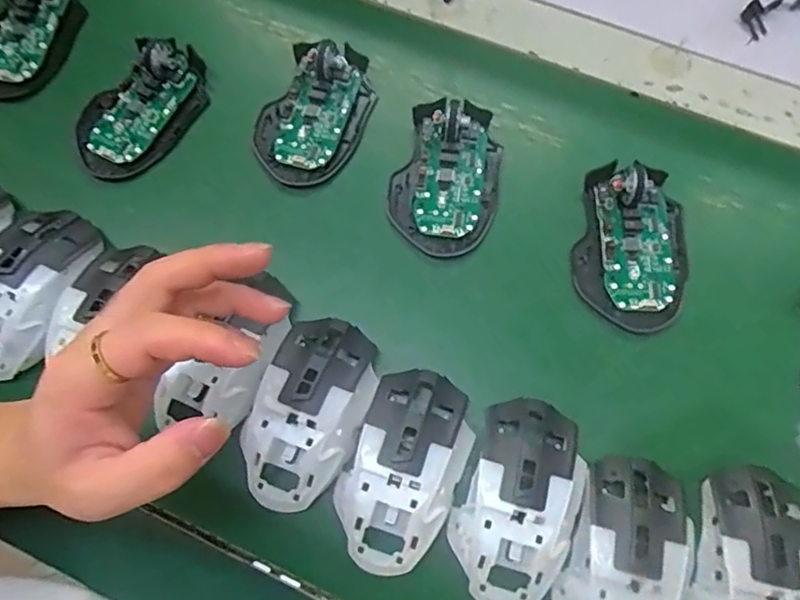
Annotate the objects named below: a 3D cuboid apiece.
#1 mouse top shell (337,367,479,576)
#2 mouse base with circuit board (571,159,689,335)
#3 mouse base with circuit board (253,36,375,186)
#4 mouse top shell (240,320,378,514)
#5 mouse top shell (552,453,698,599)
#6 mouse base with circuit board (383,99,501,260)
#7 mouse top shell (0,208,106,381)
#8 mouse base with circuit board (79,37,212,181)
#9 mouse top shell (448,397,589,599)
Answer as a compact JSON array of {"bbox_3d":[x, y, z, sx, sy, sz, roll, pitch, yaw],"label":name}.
[{"bbox_3d":[0.004,0.099,0.343,0.063,0.029,0.117,19,76,6],"label":"mouse top shell"},{"bbox_3d":[0.159,-0.038,0.399,0.073,0.030,0.112,13,75,4],"label":"mouse base with circuit board"},{"bbox_3d":[-0.062,-0.144,0.431,0.073,0.029,0.118,23,76,7],"label":"mouse base with circuit board"},{"bbox_3d":[-0.055,0.067,0.352,0.060,0.029,0.114,23,76,7],"label":"mouse top shell"},{"bbox_3d":[0.127,0.147,0.326,0.060,0.032,0.115,19,76,6],"label":"mouse top shell"},{"bbox_3d":[0.034,-0.089,0.414,0.072,0.022,0.115,17,75,6],"label":"mouse base with circuit board"},{"bbox_3d":[-0.242,-0.007,0.382,0.063,0.031,0.116,20,76,6],"label":"mouse top shell"},{"bbox_3d":[-0.192,-0.143,0.437,0.066,0.032,0.113,36,78,10],"label":"mouse base with circuit board"},{"bbox_3d":[0.071,0.116,0.336,0.066,0.030,0.114,20,76,6],"label":"mouse top shell"}]

